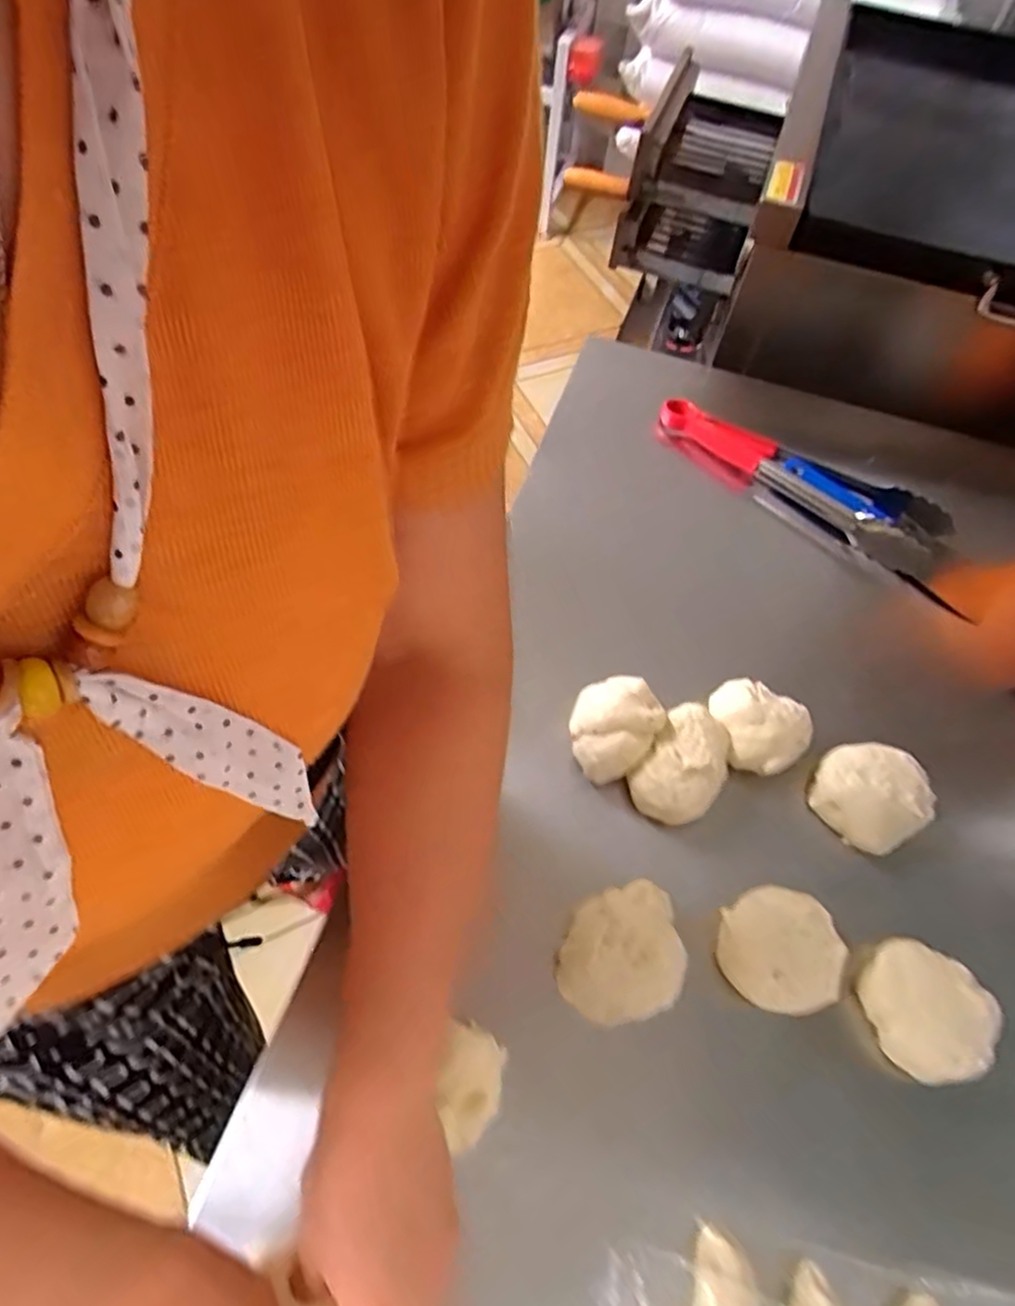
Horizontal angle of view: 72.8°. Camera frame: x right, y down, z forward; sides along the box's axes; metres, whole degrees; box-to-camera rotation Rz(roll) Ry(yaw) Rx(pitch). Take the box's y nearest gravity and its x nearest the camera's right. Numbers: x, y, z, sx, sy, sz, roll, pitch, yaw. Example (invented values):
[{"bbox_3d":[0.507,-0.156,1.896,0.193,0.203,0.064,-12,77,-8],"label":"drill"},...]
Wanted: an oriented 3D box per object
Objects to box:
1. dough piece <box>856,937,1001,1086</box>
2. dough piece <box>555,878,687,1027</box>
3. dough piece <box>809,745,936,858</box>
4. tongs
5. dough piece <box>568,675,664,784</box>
[{"bbox_3d":[0.269,0.229,0.445,0.065,0.031,0.078,-30,66,-20],"label":"dough piece"},{"bbox_3d":[0.077,0.190,0.445,0.074,0.022,0.089,23,60,10],"label":"dough piece"},{"bbox_3d":[0.277,0.105,0.524,0.076,0.035,0.077,-33,67,-21],"label":"dough piece"},{"bbox_3d":[0.310,-0.165,0.694,0.344,0.059,0.092,36,63,16],"label":"tongs"},{"bbox_3d":[0.079,0.056,0.524,0.066,0.037,0.079,25,61,11],"label":"dough piece"}]

